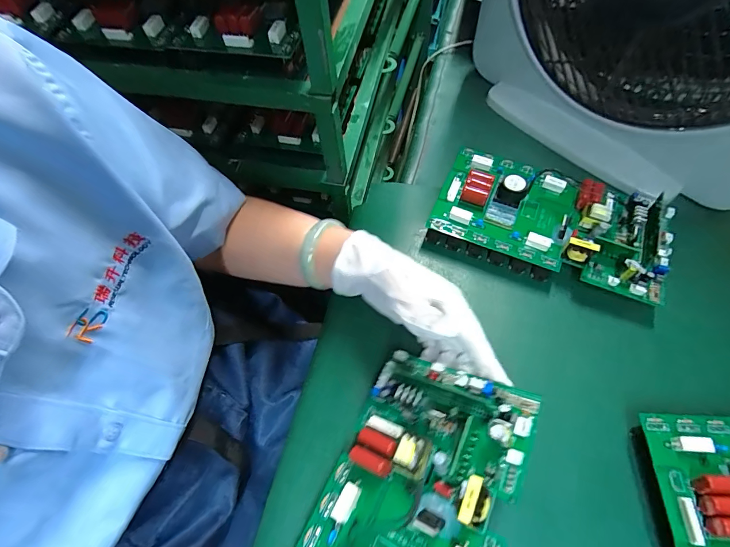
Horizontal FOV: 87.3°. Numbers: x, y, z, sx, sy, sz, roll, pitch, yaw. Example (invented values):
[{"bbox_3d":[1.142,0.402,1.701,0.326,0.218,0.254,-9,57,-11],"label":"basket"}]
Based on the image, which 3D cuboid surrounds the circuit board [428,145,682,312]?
[{"bbox_3d":[0.191,-0.057,0.400,0.227,0.051,0.123,21,64,13],"label":"circuit board"}]

